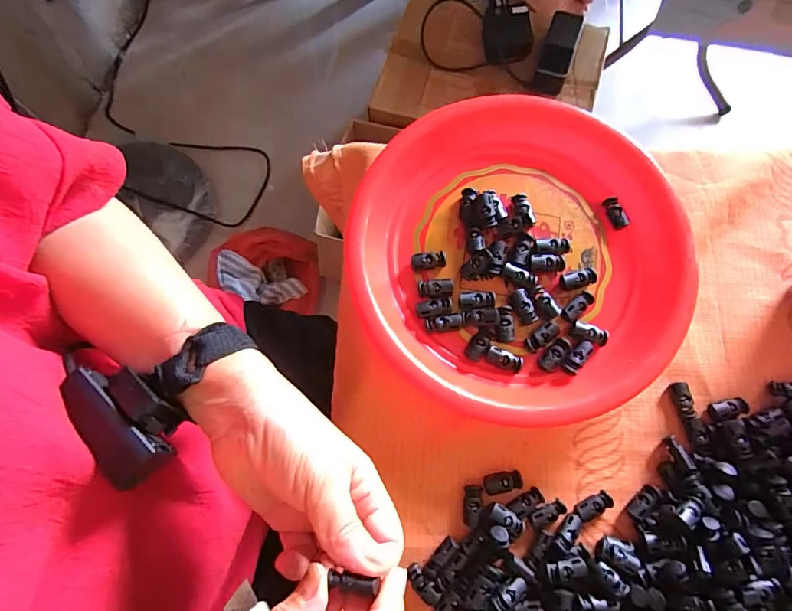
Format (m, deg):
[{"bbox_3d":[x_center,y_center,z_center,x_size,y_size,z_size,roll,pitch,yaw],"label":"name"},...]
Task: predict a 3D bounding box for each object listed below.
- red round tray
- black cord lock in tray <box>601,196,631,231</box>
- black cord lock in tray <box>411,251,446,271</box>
[{"bbox_3d":[0.095,-0.042,0.349,0.245,0.030,0.254,0,76,0],"label":"red round tray"},{"bbox_3d":[0.181,-0.075,0.367,0.011,0.008,0.028,-24,78,-6],"label":"black cord lock in tray"},{"bbox_3d":[0.026,-0.035,0.354,0.027,0.007,0.012,-9,77,-2],"label":"black cord lock in tray"}]

